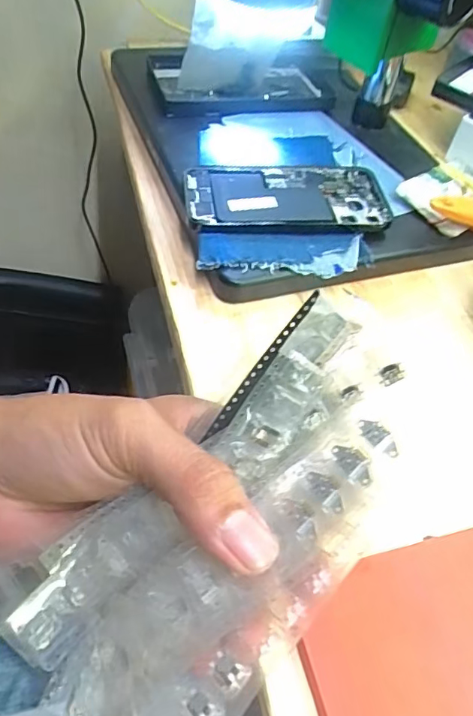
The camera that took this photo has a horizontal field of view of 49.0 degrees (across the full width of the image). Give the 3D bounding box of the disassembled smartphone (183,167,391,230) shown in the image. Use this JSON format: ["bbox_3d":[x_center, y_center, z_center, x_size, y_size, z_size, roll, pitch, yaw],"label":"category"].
[{"bbox_3d":[0.041,-0.127,0.410,0.157,0.009,0.070,-4,52,-9],"label":"disassembled smartphone"}]

